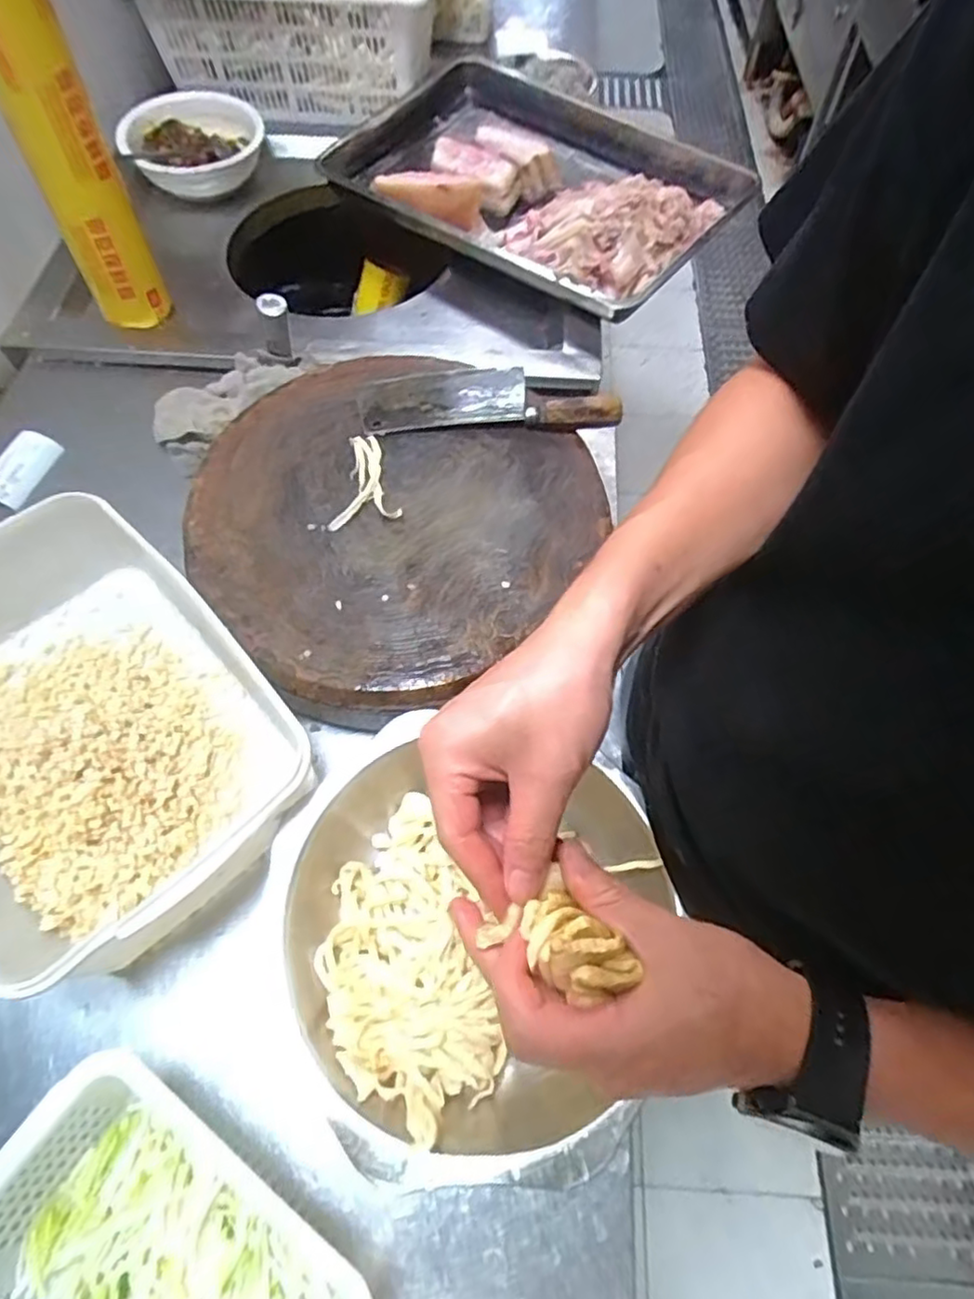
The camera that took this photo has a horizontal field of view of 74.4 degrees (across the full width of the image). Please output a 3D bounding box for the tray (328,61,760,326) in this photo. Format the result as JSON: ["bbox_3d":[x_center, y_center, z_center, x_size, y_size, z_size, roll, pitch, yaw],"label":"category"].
[{"bbox_3d":[0.070,-0.726,0.984,0.587,0.084,0.437,31,67,14],"label":"tray"}]

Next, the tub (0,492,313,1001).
[{"bbox_3d":[-0.350,0.068,0.559,0.276,0.104,0.385,-40,70,-19],"label":"tub"}]

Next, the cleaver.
[{"bbox_3d":[-0.002,-0.279,0.698,0.276,0.034,0.095,-1,63,-1],"label":"cleaver"}]

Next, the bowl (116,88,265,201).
[{"bbox_3d":[-0.469,-0.814,1.032,0.223,0.079,0.201,-23,66,-12],"label":"bowl"}]

